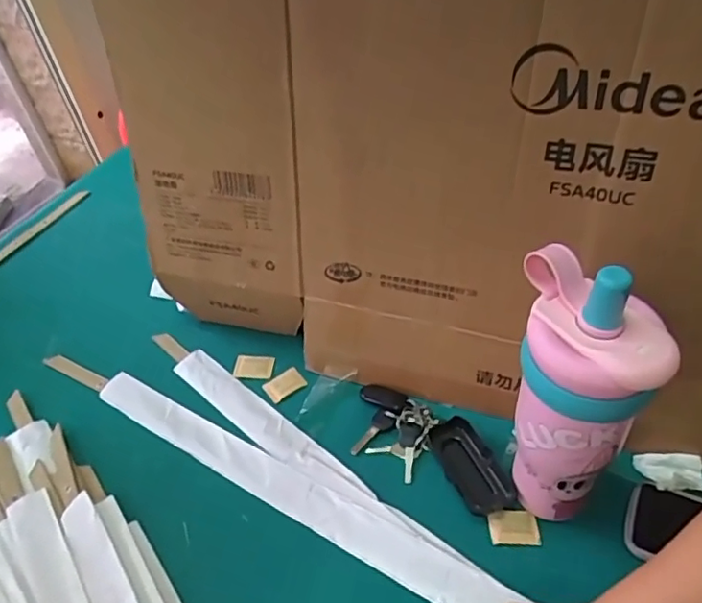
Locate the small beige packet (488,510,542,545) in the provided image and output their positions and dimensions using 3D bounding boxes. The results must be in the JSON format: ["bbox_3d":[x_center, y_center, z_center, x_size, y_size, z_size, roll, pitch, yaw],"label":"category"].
[{"bbox_3d":[0.161,0.222,0.581,0.048,0.008,0.033,-3,46,4],"label":"small beige packet"}]

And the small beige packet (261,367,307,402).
[{"bbox_3d":[-0.083,0.102,0.731,0.048,0.006,0.034,-27,49,-18],"label":"small beige packet"}]

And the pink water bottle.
[{"bbox_3d":[0.189,0.090,0.507,0.095,0.282,0.101,5,47,11],"label":"pink water bottle"}]

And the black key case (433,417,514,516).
[{"bbox_3d":[0.125,0.171,0.623,0.048,0.022,0.108,-19,47,-12],"label":"black key case"}]

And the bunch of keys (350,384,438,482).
[{"bbox_3d":[0.043,0.140,0.660,0.094,0.017,0.092,16,50,20],"label":"bunch of keys"}]

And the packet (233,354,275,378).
[{"bbox_3d":[-0.125,0.083,0.759,0.052,0.009,0.032,4,47,10],"label":"packet"}]

